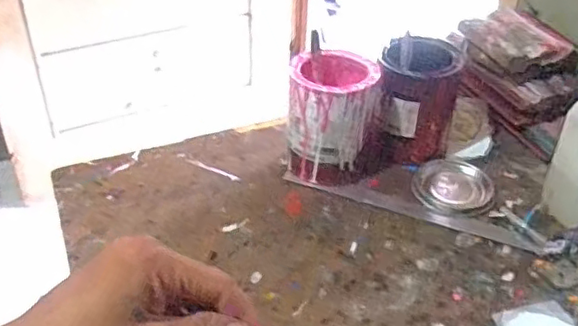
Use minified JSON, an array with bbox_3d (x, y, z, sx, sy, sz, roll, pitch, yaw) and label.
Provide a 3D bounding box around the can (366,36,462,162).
[{"bbox_3d":[0.163,-0.070,0.794,0.099,0.136,0.117,11,38,14],"label":"can"}]

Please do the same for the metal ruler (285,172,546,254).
[{"bbox_3d":[0.144,0.055,0.746,0.311,0.008,0.030,17,37,19],"label":"metal ruler"}]

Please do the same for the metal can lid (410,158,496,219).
[{"bbox_3d":[0.208,0.028,0.772,0.097,0.012,0.094,10,38,13],"label":"metal can lid"}]

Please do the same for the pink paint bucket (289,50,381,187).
[{"bbox_3d":[0.060,-0.058,0.781,0.103,0.138,0.118,8,38,11],"label":"pink paint bucket"}]

